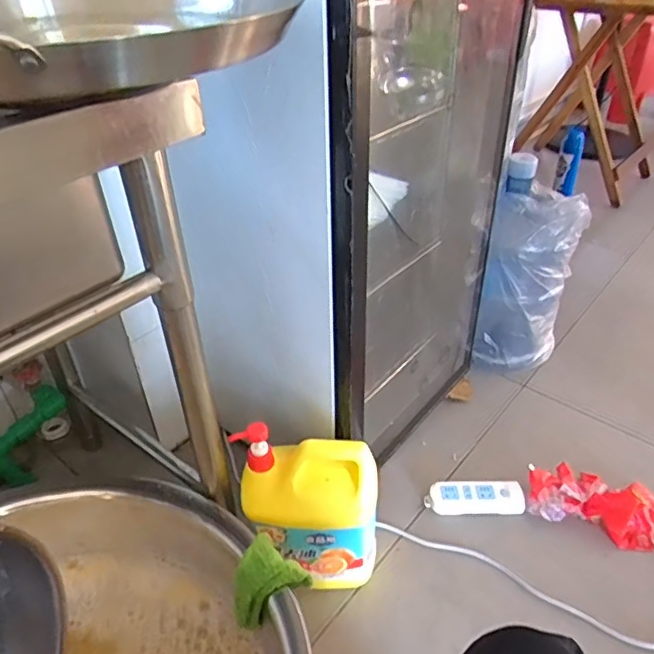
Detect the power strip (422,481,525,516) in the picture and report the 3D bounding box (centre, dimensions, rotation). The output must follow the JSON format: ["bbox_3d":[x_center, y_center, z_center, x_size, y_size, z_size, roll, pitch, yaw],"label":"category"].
[{"bbox_3d":[0.263,0.301,1.011,0.169,0.029,0.058,1,36,3],"label":"power strip"}]

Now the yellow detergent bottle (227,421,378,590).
[{"bbox_3d":[-0.028,0.266,0.831,0.194,0.249,0.099,7,37,11],"label":"yellow detergent bottle"}]

